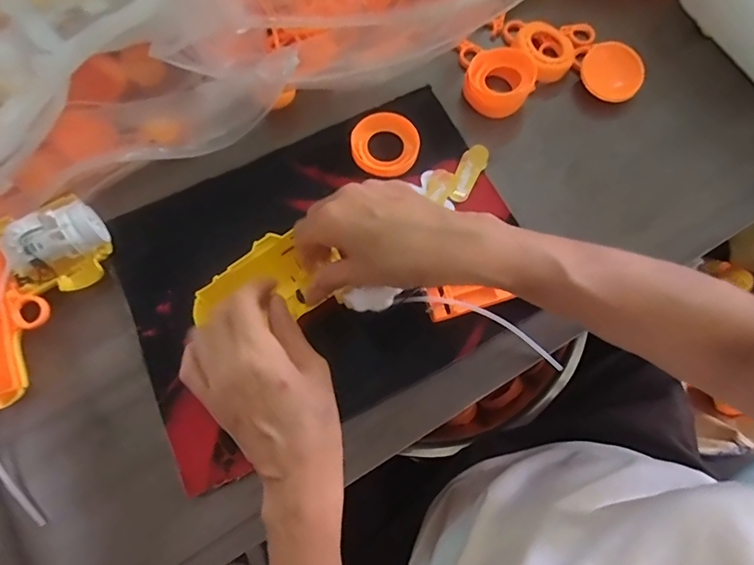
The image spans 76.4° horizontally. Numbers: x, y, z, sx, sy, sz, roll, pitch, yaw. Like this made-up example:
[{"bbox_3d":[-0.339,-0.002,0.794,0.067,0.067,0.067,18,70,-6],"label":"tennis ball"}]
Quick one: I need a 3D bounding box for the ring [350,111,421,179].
[{"bbox_3d":[0.008,-0.119,0.413,0.057,0.012,0.057,0,73,-1],"label":"ring"}]

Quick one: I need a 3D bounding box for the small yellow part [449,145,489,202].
[{"bbox_3d":[0.079,-0.094,0.412,0.022,0.007,0.055,24,74,6],"label":"small yellow part"}]

